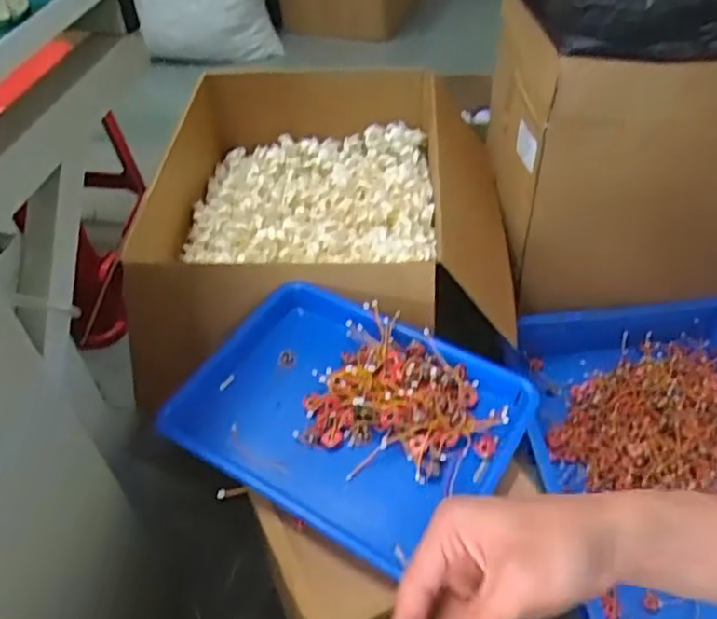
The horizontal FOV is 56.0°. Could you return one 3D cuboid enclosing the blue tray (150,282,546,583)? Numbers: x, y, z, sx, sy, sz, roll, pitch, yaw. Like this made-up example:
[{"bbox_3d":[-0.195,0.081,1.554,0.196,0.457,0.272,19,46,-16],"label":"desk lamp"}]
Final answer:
[{"bbox_3d":[-0.010,0.096,0.702,0.337,0.053,0.251,22,51,23],"label":"blue tray"}]

